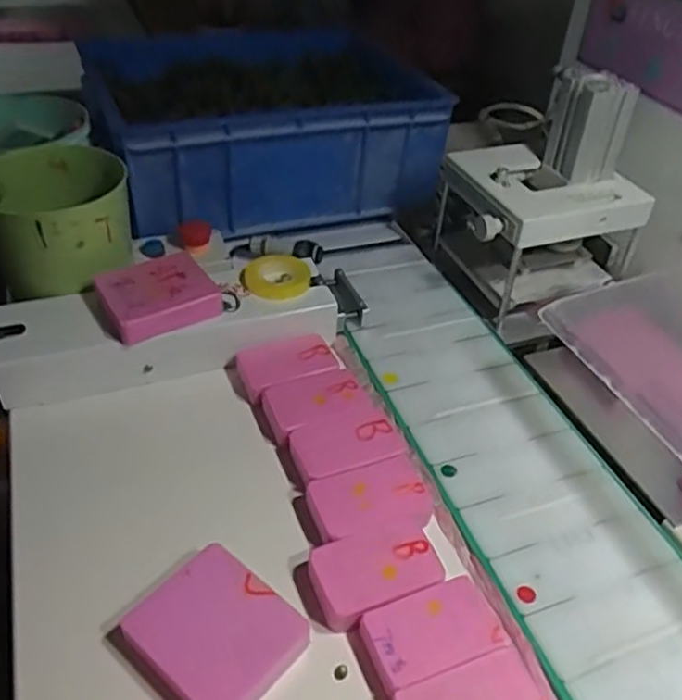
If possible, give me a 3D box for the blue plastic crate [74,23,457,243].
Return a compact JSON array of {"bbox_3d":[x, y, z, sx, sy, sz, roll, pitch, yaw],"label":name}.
[{"bbox_3d":[-0.088,-0.232,0.709,0.325,0.117,0.223,-12,43,-25],"label":"blue plastic crate"}]

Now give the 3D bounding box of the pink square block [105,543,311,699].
[{"bbox_3d":[-0.069,0.151,0.360,0.082,0.028,0.070,33,45,28],"label":"pink square block"}]

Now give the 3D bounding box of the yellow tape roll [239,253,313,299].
[{"bbox_3d":[-0.052,-0.059,0.548,0.055,0.014,0.055,5,39,-4],"label":"yellow tape roll"}]

